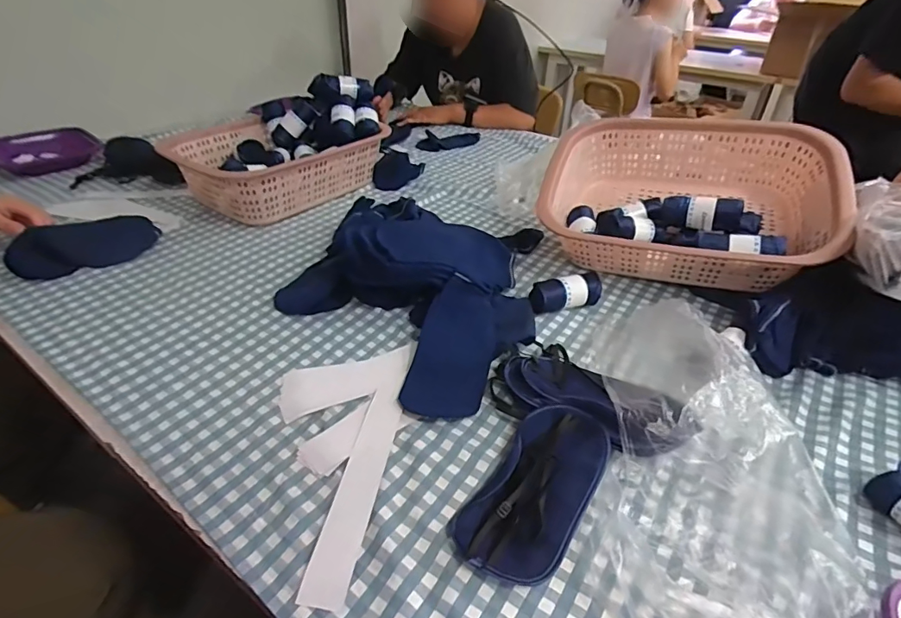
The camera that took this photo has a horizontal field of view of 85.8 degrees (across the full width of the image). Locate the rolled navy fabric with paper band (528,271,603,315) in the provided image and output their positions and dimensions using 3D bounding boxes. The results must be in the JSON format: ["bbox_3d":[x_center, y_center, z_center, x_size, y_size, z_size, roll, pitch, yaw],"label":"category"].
[{"bbox_3d":[0.152,-0.019,0.643,0.097,0.045,0.039,-10,38,-16],"label":"rolled navy fabric with paper band"}]

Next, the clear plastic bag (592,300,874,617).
[{"bbox_3d":[0.236,0.115,0.445,0.181,0.064,0.418,10,37,10],"label":"clear plastic bag"}]

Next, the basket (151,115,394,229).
[{"bbox_3d":[-0.328,-0.267,0.912,0.290,0.101,0.311,19,40,22],"label":"basket"}]

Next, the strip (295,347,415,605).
[{"bbox_3d":[-0.074,0.131,0.456,0.034,0.004,0.277,7,37,6],"label":"strip"}]

